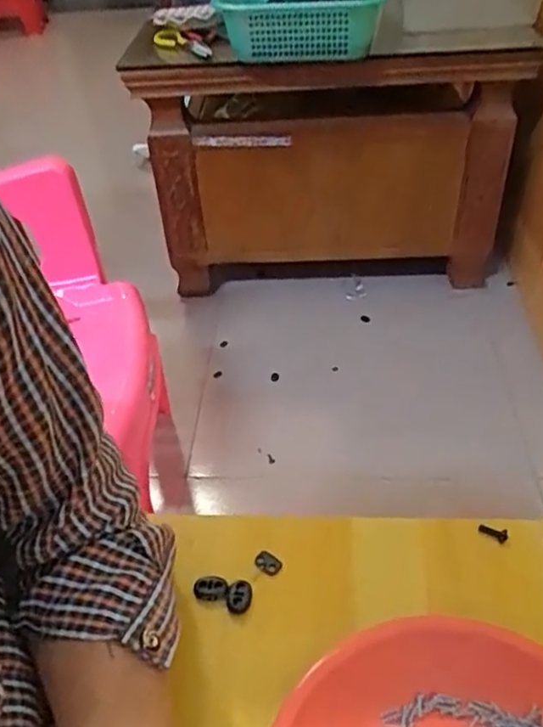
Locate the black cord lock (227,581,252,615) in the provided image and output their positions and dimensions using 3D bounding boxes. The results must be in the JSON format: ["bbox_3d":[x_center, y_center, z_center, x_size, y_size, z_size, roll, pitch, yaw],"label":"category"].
[{"bbox_3d":[-0.020,0.149,0.413,0.015,0.006,0.020,7,43,15],"label":"black cord lock"}]

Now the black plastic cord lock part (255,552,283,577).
[{"bbox_3d":[-0.002,0.135,0.434,0.018,0.004,0.012,21,48,28],"label":"black plastic cord lock part"}]

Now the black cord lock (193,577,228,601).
[{"bbox_3d":[-0.039,0.146,0.420,0.022,0.005,0.014,5,42,12],"label":"black cord lock"}]

